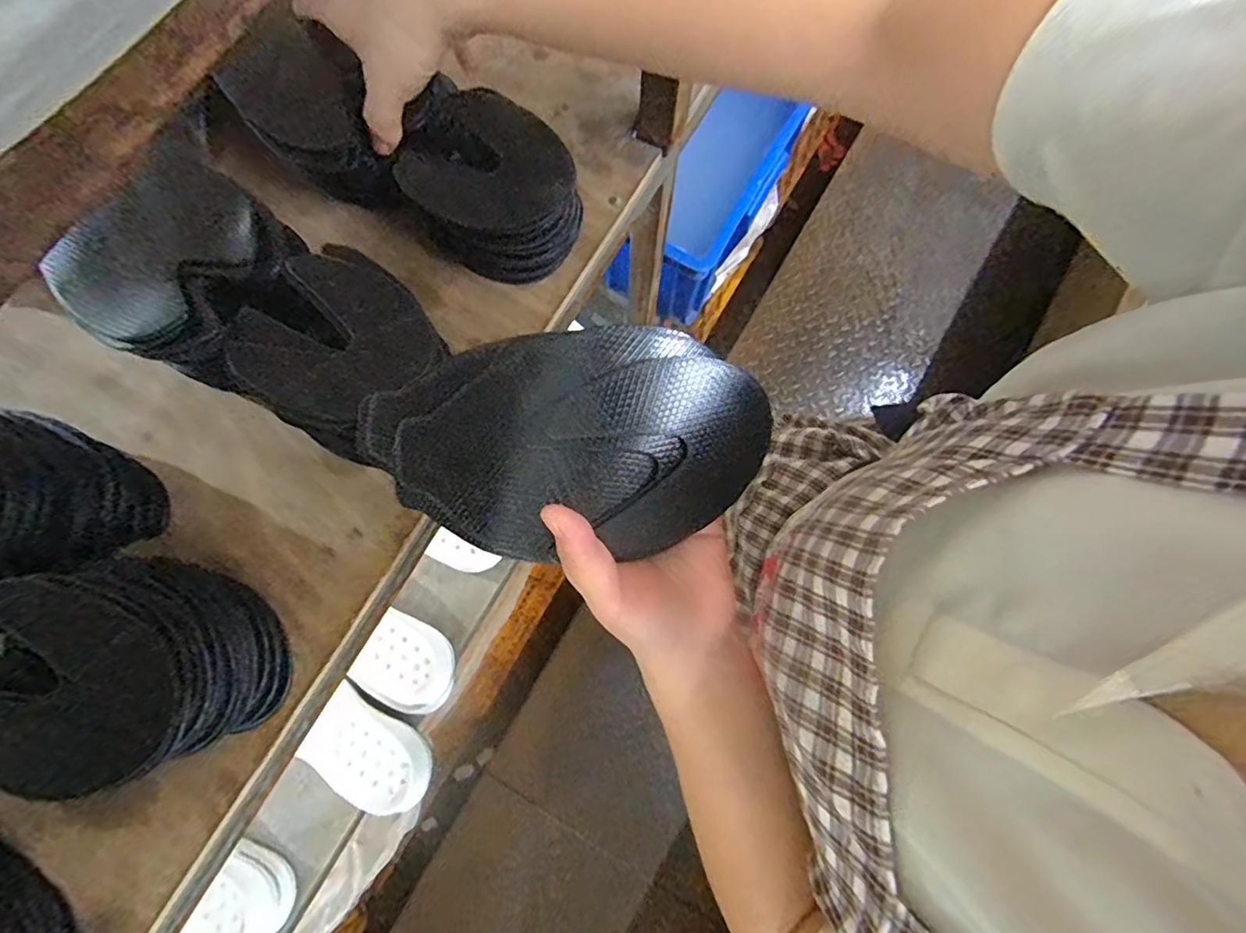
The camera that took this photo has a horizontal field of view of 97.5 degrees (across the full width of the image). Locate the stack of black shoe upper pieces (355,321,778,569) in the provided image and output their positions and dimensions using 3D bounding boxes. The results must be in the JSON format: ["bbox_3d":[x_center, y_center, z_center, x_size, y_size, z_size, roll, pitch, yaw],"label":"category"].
[{"bbox_3d":[-0.027,-0.009,0.256,0.191,0.035,0.096,-5,78,-1],"label":"stack of black shoe upper pieces"}]

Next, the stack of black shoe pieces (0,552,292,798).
[{"bbox_3d":[-0.259,0.106,0.293,0.124,0.098,0.086,30,80,6],"label":"stack of black shoe pieces"}]

